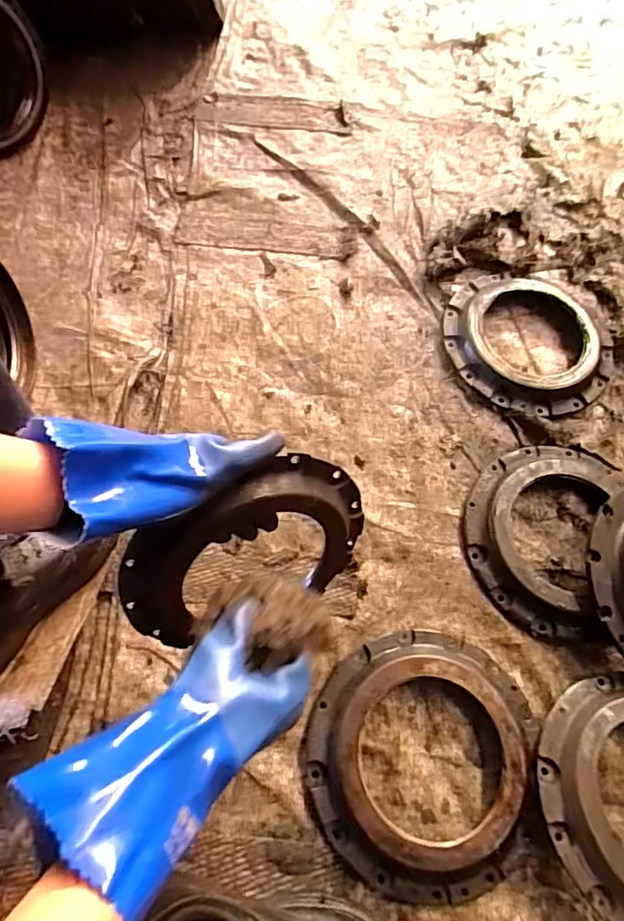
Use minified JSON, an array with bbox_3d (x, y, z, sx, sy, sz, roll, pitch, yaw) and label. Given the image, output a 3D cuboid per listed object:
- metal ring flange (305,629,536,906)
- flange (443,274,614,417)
[{"bbox_3d":[0.119,0.318,0.595,0.240,0.031,0.255,1,66,-3],"label":"metal ring flange"},{"bbox_3d":[0.326,-0.180,0.816,0.254,0.031,0.239,0,66,-3],"label":"flange"}]

